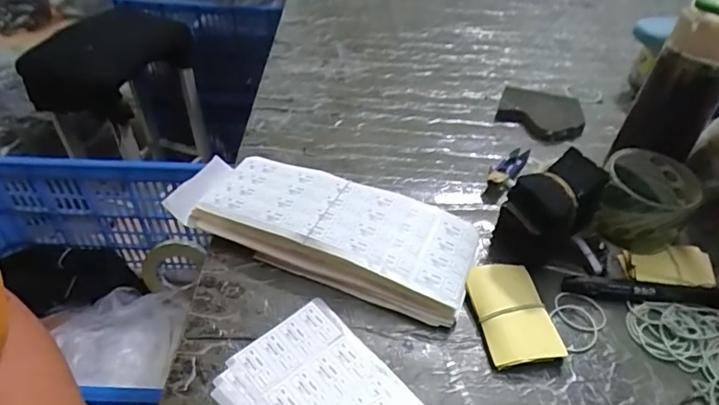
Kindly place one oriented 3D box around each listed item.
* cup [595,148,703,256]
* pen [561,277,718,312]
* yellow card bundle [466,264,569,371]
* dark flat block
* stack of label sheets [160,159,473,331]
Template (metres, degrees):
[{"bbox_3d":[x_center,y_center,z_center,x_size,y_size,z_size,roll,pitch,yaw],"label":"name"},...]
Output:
[{"bbox_3d":[0.278,0.001,0.484,0.079,0.071,0.089,28,50,25],"label":"cup"},{"bbox_3d":[0.261,0.081,0.447,0.147,0.015,0.022,6,44,4],"label":"pen"},{"bbox_3d":[0.130,0.097,0.428,0.060,0.019,0.094,-6,44,-9],"label":"yellow card bundle"},{"bbox_3d":[0.231,-0.113,0.629,0.104,0.027,0.066,20,47,18],"label":"dark flat block"},{"bbox_3d":[-0.037,0.020,0.480,0.291,0.041,0.105,17,46,15],"label":"stack of label sheets"}]

